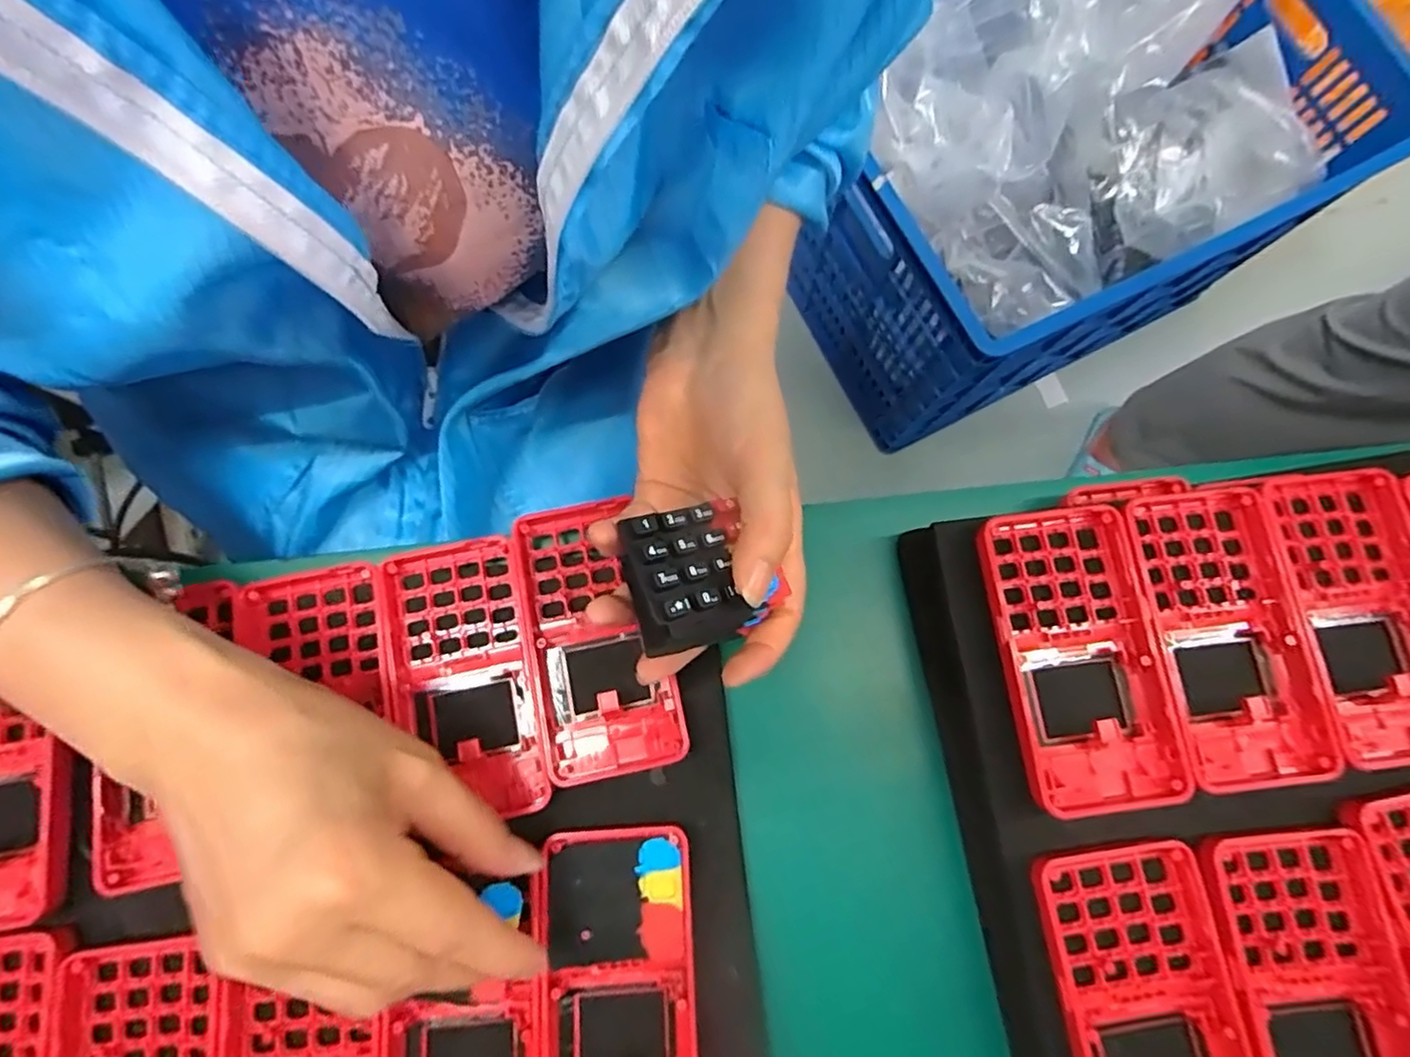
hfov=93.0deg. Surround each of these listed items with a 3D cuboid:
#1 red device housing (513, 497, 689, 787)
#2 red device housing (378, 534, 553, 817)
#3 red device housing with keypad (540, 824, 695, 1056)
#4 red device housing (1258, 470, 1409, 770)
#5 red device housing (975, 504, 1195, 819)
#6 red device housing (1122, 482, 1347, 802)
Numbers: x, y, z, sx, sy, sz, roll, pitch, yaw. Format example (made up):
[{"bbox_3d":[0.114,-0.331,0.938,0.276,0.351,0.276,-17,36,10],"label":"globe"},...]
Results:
[{"bbox_3d":[-0.053,0.049,0.305,0.059,0.014,0.122,-17,77,-6],"label":"red device housing"},{"bbox_3d":[-0.107,0.066,0.298,0.061,0.010,0.119,-11,77,-4],"label":"red device housing"},{"bbox_3d":[-0.035,0.189,0.275,0.059,0.014,0.121,-3,79,-2],"label":"red device housing with keypad"},{"bbox_3d":[0.287,0.036,0.288,0.070,0.011,0.125,-6,77,-3],"label":"red device housing"},{"bbox_3d":[0.157,0.053,0.280,0.063,0.013,0.124,-7,77,-3],"label":"red device housing"},{"bbox_3d":[0.221,0.046,0.287,0.066,0.016,0.125,-7,77,-3],"label":"red device housing"}]

